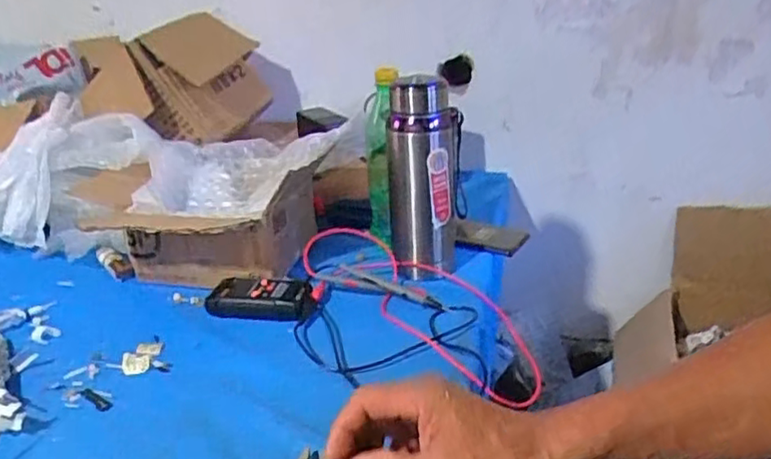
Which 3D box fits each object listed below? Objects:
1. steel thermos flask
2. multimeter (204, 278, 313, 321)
[{"bbox_3d":[0.045,-0.060,0.780,0.082,0.233,0.067,0,24,3],"label":"steel thermos flask"},{"bbox_3d":[-0.144,0.077,0.747,0.118,0.029,0.054,0,24,3],"label":"multimeter"}]

